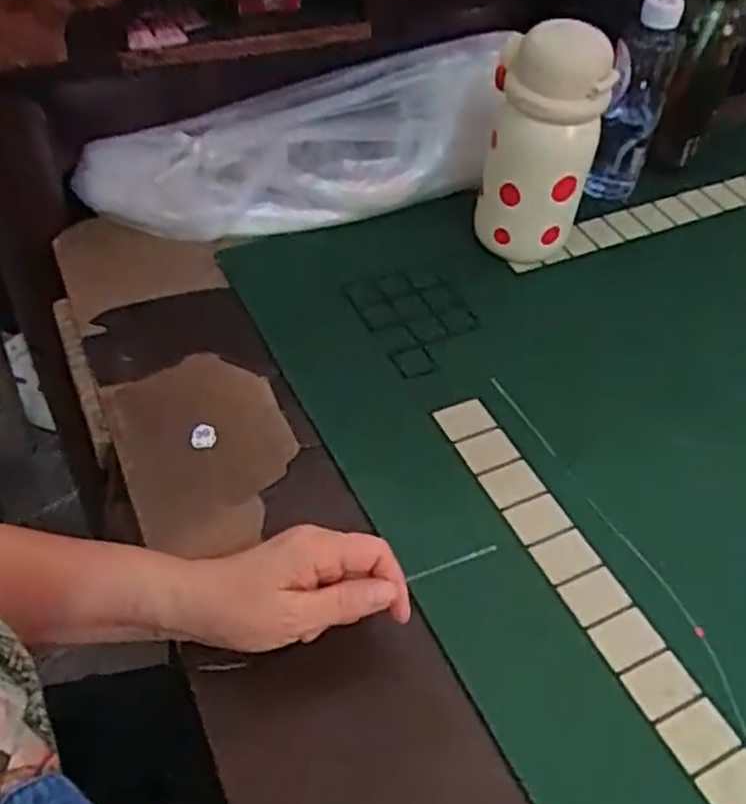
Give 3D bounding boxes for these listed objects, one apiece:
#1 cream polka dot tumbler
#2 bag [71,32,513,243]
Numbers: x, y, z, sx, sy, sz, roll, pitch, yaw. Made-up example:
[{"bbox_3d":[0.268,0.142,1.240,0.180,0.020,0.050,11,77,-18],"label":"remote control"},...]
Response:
[{"bbox_3d":[0.134,-0.214,0.650,0.082,0.178,0.100,10,49,1],"label":"cream polka dot tumbler"},{"bbox_3d":[-0.054,-0.209,0.678,0.389,0.093,0.108,-14,51,-2],"label":"bag"}]

